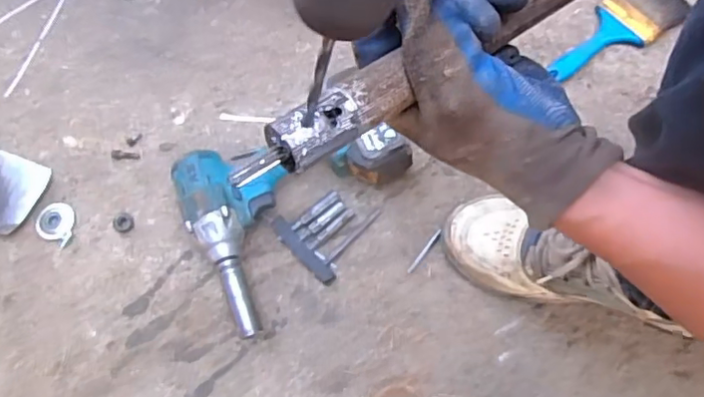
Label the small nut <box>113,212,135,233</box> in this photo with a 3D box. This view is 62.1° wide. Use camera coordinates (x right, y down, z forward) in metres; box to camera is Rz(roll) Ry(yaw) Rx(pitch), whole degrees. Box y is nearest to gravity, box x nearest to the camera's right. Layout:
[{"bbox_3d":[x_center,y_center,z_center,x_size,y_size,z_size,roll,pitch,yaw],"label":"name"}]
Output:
[{"bbox_3d":[-0.255,0.026,0.651,0.022,0.004,0.024,1,63,-3],"label":"small nut"}]

